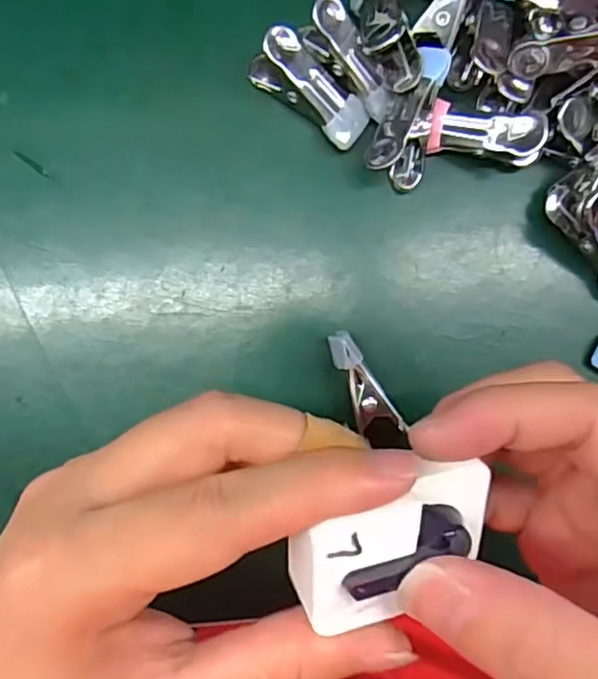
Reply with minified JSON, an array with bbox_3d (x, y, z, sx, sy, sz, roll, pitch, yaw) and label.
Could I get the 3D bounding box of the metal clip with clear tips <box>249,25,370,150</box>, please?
[{"bbox_3d":[0.004,-0.098,0.253,0.049,0.023,0.020,38,89,-14],"label":"metal clip with clear tips"}]

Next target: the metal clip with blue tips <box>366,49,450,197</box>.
[{"bbox_3d":[0.043,-0.086,0.246,0.023,0.022,0.053,19,105,-2],"label":"metal clip with blue tips"}]

